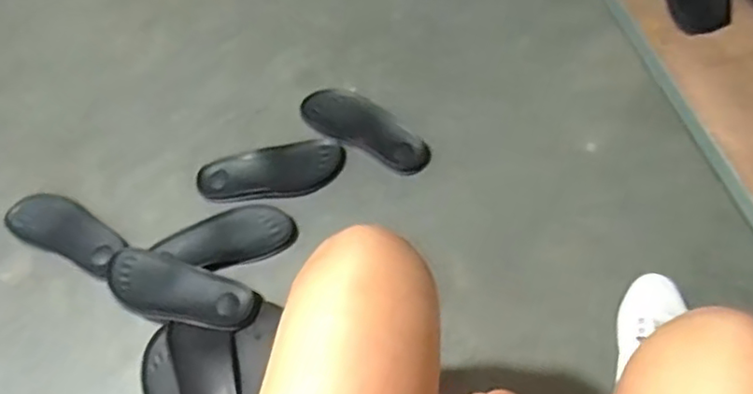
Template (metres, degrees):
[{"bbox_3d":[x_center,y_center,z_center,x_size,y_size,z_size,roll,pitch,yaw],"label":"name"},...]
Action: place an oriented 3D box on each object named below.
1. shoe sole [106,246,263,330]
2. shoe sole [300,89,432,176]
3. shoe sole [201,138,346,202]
[{"bbox_3d":[-0.284,0.140,0.915,0.232,0.017,0.089,17,65,12],"label":"shoe sole"},{"bbox_3d":[-0.017,-0.117,1.039,0.231,0.025,0.087,27,68,17],"label":"shoe sole"},{"bbox_3d":[-0.168,-0.040,1.020,0.231,0.021,0.091,-10,62,-1],"label":"shoe sole"}]

